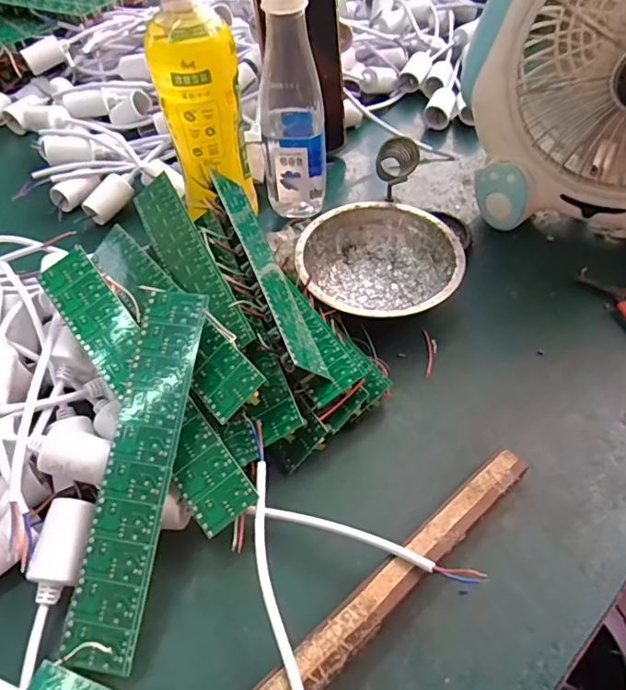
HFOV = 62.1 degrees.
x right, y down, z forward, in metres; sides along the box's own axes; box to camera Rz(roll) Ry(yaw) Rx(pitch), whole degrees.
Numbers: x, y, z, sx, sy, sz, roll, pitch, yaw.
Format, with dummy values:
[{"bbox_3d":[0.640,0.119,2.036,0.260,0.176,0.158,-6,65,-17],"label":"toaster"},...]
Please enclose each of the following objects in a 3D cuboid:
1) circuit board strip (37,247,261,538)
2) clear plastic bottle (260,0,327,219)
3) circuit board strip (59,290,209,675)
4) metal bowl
[{"bbox_3d":[-0.106,0.021,0.319,0.035,0.004,0.206,-38,73,-8],"label":"circuit board strip"},{"bbox_3d":[-0.017,-0.198,0.439,0.055,0.193,0.055,-2,52,1],"label":"clear plastic bottle"},{"bbox_3d":[-0.095,0.066,0.291,0.037,0.004,0.202,6,74,8],"label":"circuit board strip"},{"bbox_3d":[0.052,-0.061,0.420,0.122,0.045,0.121,-1,52,1],"label":"metal bowl"}]

